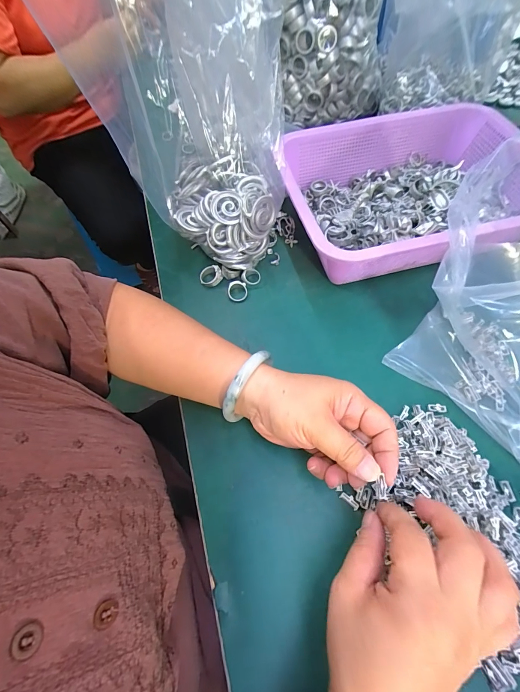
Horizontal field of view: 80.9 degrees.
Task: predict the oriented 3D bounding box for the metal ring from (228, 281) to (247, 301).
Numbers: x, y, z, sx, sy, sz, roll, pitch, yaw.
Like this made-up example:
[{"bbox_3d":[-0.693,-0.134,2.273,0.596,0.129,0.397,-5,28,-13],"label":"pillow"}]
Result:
[{"bbox_3d":[-0.027,-0.066,0.367,0.023,0.011,0.024,-1,63,2],"label":"metal ring"}]

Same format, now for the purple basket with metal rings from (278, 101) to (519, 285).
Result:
[{"bbox_3d":[0.180,-0.188,0.381,0.299,0.080,0.224,-15,63,-5],"label":"purple basket with metal rings"}]

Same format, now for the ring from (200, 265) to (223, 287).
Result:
[{"bbox_3d":[-0.060,-0.086,0.374,0.028,0.016,0.022,-16,63,-5],"label":"ring"}]

